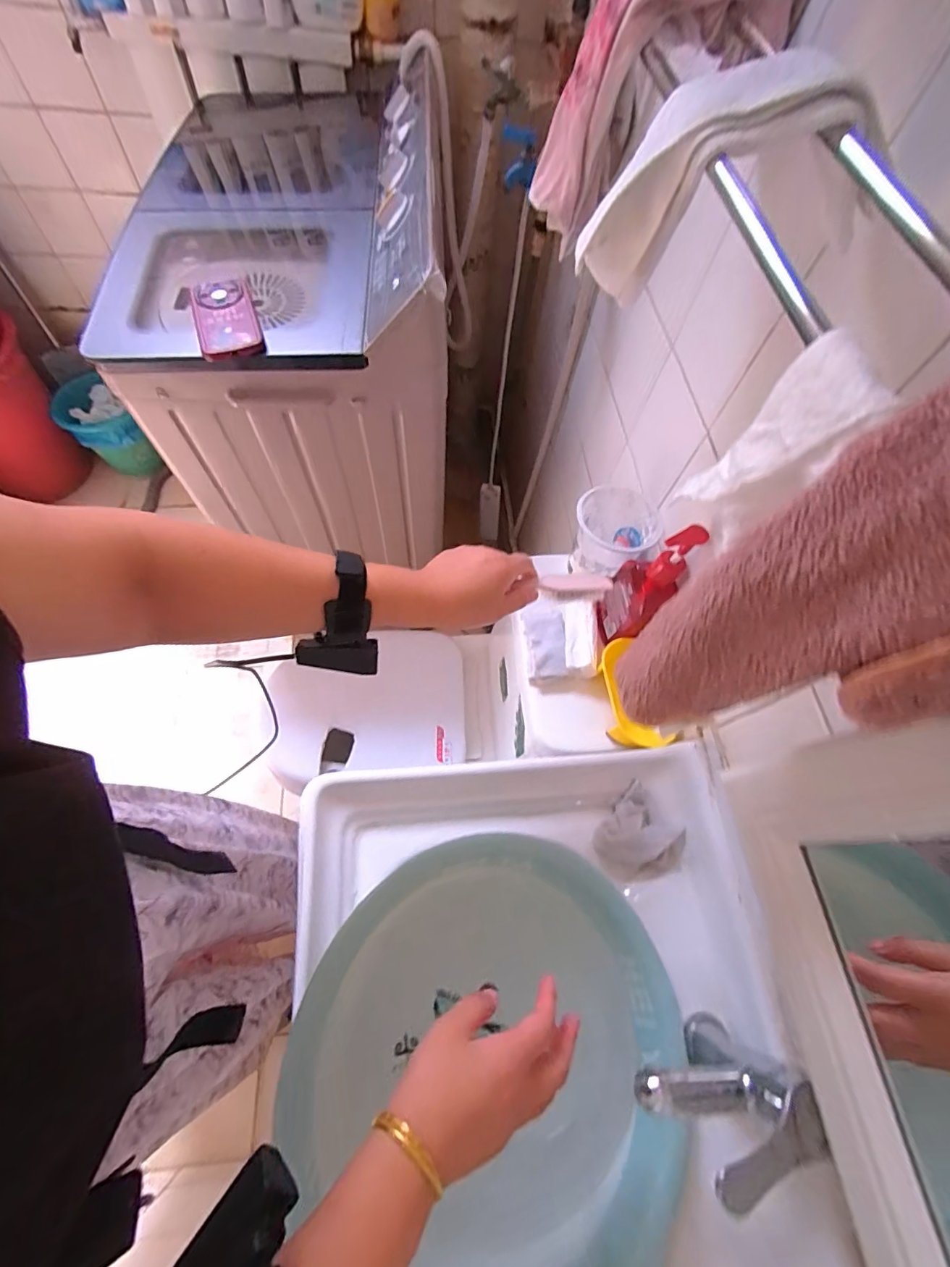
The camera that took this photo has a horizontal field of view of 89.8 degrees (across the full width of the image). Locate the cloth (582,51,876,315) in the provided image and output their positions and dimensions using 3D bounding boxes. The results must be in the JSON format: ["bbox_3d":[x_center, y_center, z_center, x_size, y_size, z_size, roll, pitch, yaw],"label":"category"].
[{"bbox_3d":[0.149,-0.303,0.316,0.167,0.073,0.064,-16,54,38],"label":"cloth"}]

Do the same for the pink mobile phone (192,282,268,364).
[{"bbox_3d":[-0.350,-0.446,0.674,0.079,0.017,0.169,-18,67,-9],"label":"pink mobile phone"}]

